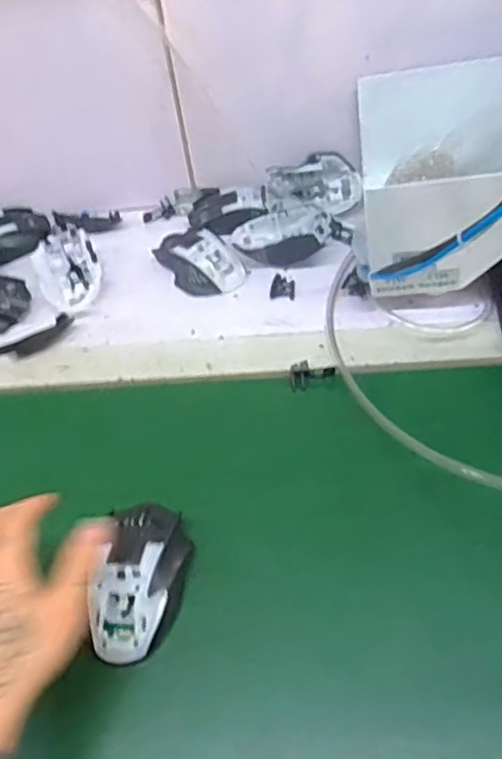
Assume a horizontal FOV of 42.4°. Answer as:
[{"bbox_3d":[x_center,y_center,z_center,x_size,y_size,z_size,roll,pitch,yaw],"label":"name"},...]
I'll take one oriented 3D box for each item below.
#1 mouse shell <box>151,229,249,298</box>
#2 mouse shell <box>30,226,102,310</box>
[{"bbox_3d":[-0.060,-0.139,0.725,0.069,0.035,0.111,-33,54,-18],"label":"mouse shell"},{"bbox_3d":[-0.207,-0.128,0.728,0.066,0.027,0.108,-25,52,-12],"label":"mouse shell"}]

